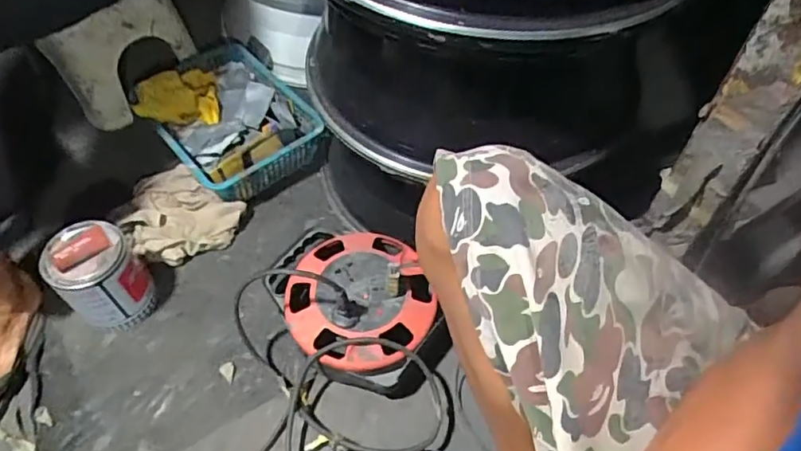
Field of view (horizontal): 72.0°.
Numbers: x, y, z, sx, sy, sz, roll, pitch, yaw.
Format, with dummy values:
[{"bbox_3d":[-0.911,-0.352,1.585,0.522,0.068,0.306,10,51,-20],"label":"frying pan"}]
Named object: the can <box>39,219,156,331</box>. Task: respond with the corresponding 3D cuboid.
[{"bbox_3d":[-0.413,0.067,0.755,0.112,0.130,0.103,1,55,-1],"label":"can"}]

